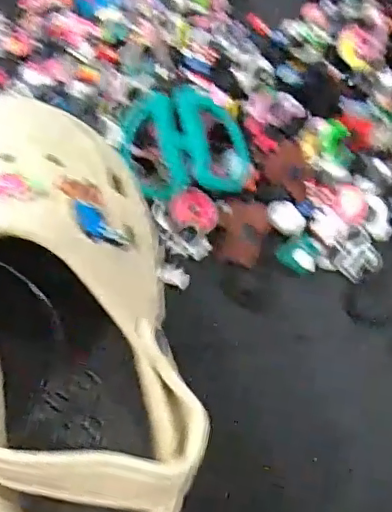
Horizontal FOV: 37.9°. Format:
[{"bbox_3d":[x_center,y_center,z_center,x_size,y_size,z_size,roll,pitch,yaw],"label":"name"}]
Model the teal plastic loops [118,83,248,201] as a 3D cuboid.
[{"bbox_3d":[-0.007,-0.079,0.396,0.084,0.027,0.079,0,60,-3],"label":"teal plastic loops"}]

